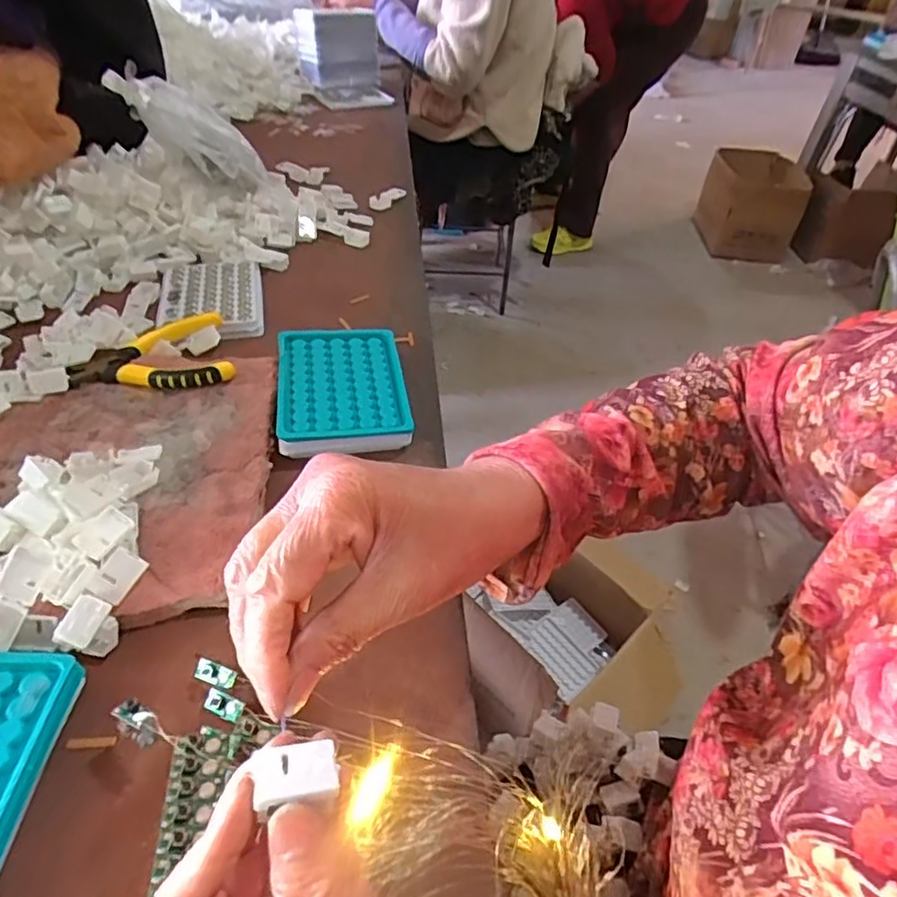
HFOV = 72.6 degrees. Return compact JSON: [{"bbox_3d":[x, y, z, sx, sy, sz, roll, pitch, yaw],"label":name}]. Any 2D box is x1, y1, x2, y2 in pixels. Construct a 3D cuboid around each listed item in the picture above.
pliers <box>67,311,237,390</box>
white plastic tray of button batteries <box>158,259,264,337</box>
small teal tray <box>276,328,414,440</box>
[{"bbox_3d":[-0.240,-0.078,0.492,0.117,0.011,0.099,-12,44,-19],"label":"pliers"},{"bbox_3d":[-0.224,-0.143,0.577,0.091,0.012,0.131,-7,42,-13],"label":"white plastic tray of button batteries"},{"bbox_3d":[-0.084,-0.052,0.476,0.094,0.019,0.125,-4,42,-11],"label":"small teal tray"}]

